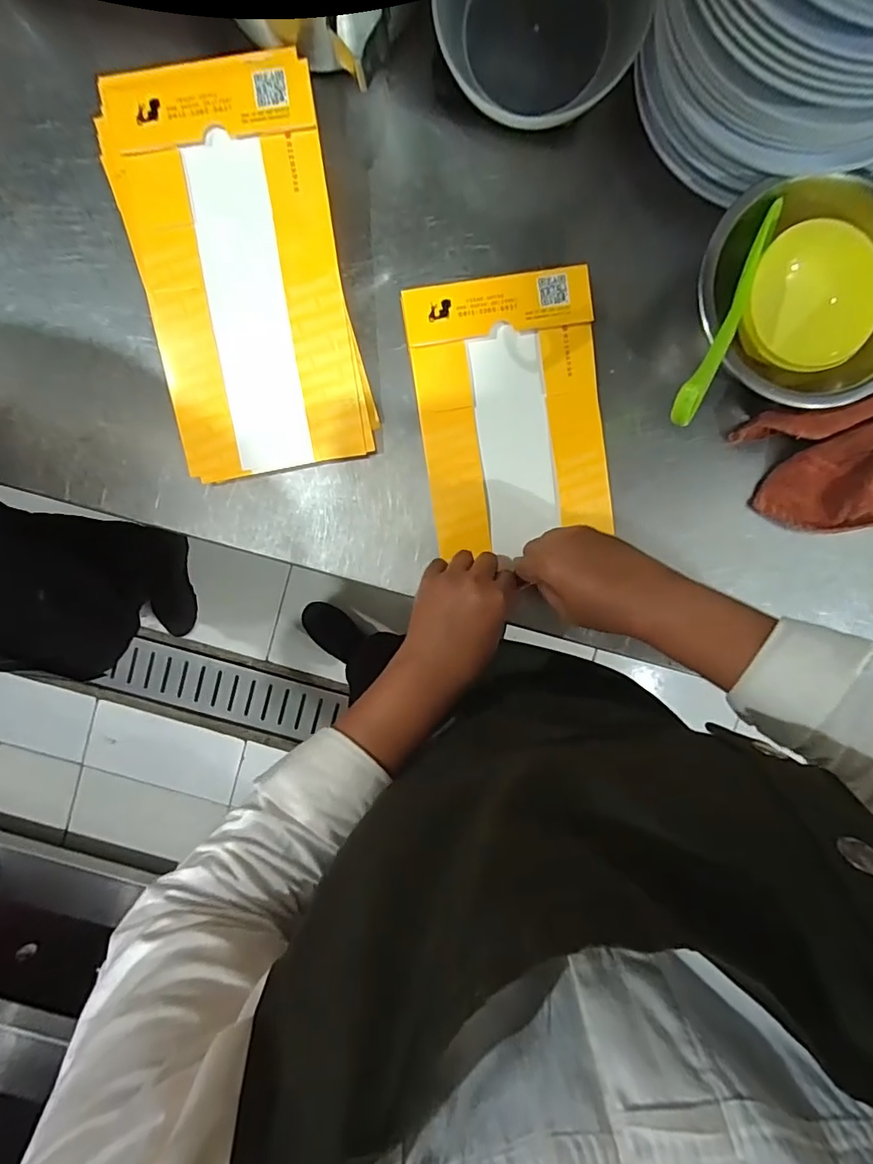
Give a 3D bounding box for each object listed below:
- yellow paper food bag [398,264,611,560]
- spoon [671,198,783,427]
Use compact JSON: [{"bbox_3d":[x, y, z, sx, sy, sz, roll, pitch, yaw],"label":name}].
[{"bbox_3d":[0.063,-0.142,0.441,0.153,0.017,0.217,-8,94,1],"label":"yellow paper food bag"},{"bbox_3d":[0.207,-0.191,0.360,0.020,0.024,0.208,31,71,-2],"label":"spoon"}]

